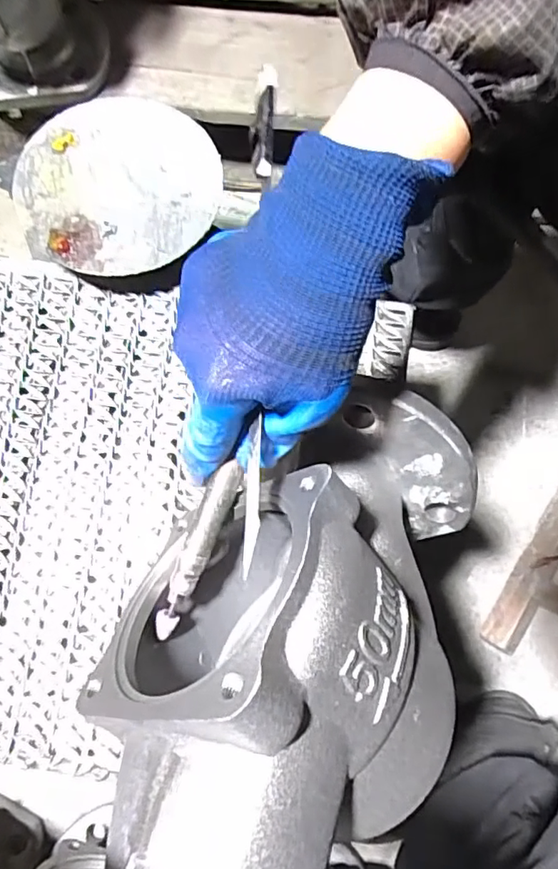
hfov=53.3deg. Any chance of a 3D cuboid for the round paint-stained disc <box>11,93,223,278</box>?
[{"bbox_3d":[-0.132,-0.204,0.455,0.163,0.016,0.153,0,76,-1],"label":"round paint-stained disc"}]

